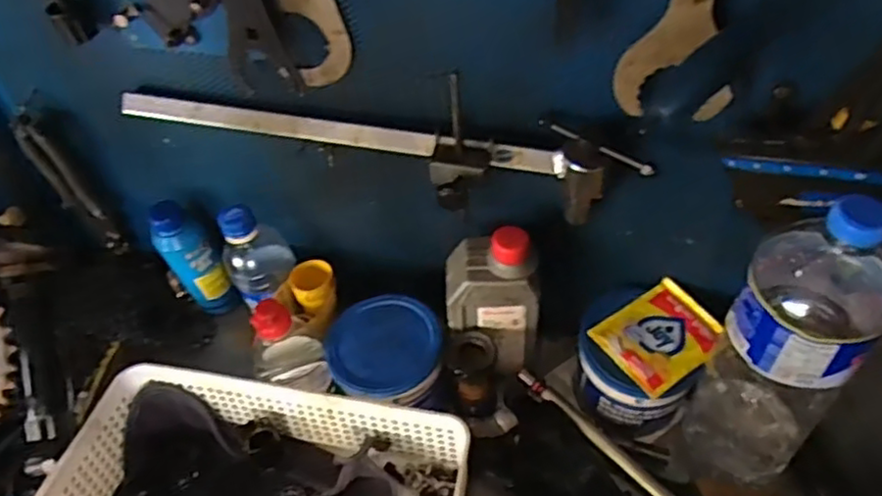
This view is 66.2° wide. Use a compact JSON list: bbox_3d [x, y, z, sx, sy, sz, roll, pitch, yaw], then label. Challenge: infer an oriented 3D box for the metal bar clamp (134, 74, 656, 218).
[{"bbox_3d":[-0.059,-0.068,0.538,0.426,0.095,0.064,7,50,11],"label":"metal bar clamp"}]

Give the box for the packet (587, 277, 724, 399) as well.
[{"bbox_3d":[0.190,0.076,0.583,0.093,0.012,0.078,-28,52,-18],"label":"packet"}]

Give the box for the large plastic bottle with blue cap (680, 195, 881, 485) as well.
[{"bbox_3d":[0.254,0.075,0.498,0.088,0.299,0.097,33,59,29],"label":"large plastic bottle with blue cap"}]

